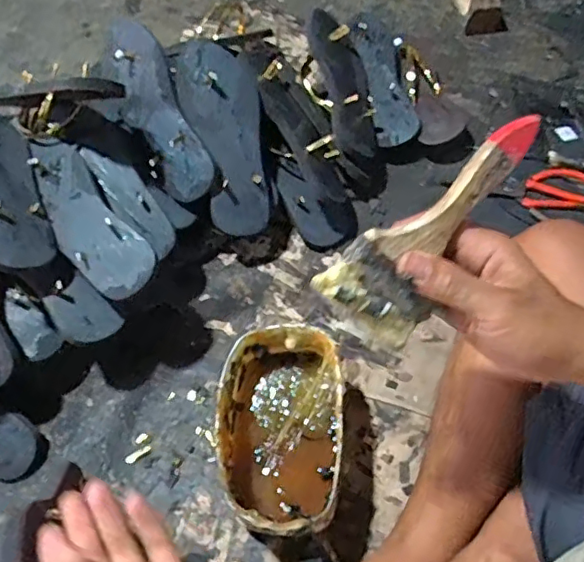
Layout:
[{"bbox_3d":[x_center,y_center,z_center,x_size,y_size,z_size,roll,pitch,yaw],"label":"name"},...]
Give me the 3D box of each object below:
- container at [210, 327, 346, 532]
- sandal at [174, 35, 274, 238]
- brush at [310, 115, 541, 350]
[{"bbox_3d":[-0.011,0.160,0.602,0.126,0.109,0.199,-1,62,1],"label":"container"},{"bbox_3d":[-0.078,-0.178,0.708,0.093,0.041,0.241,-14,92,-5],"label":"sandal"},{"bbox_3d":[0.094,-0.027,0.354,0.160,0.073,0.022,-41,24,-1],"label":"brush"}]

